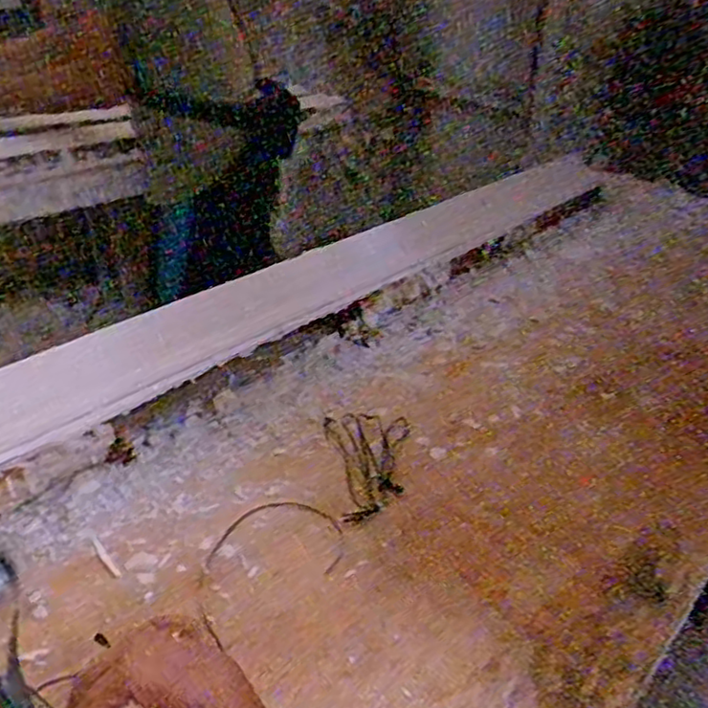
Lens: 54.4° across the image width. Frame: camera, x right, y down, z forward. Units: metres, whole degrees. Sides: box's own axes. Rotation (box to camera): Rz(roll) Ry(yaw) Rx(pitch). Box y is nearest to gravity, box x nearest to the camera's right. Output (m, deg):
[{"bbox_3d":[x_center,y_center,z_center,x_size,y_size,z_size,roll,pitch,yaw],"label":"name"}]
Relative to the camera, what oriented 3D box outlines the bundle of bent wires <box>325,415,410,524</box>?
[{"bbox_3d":[0.021,0.107,0.682,0.084,0.011,0.145,-2,32,-10],"label":"bundle of bent wires"}]

